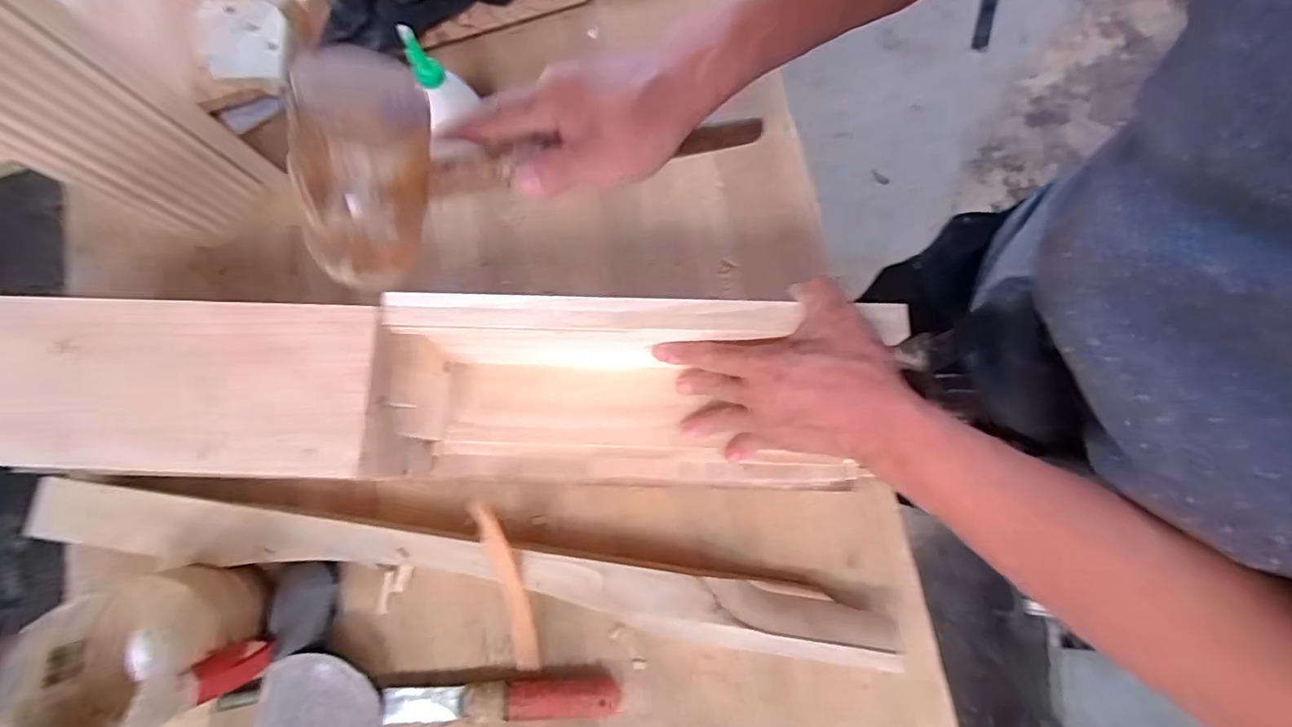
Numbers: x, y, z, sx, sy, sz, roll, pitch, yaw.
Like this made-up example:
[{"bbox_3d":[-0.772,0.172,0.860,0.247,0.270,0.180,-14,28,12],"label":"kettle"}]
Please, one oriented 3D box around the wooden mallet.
[{"bbox_3d":[-0.049,-0.135,0.347,0.321,0.099,0.057,-27,77,-42],"label":"wooden mallet"}]

